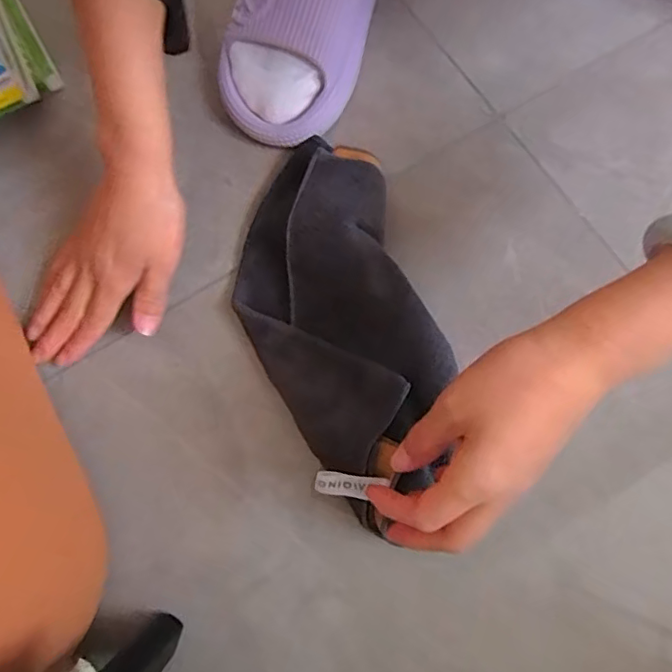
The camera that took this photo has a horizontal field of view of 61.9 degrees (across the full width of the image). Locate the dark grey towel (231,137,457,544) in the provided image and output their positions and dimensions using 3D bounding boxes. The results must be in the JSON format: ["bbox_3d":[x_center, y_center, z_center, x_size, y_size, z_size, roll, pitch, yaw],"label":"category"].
[{"bbox_3d":[-0.001,-0.019,0.396,0.130,0.049,0.267,-13,71,-2],"label":"dark grey towel"}]

